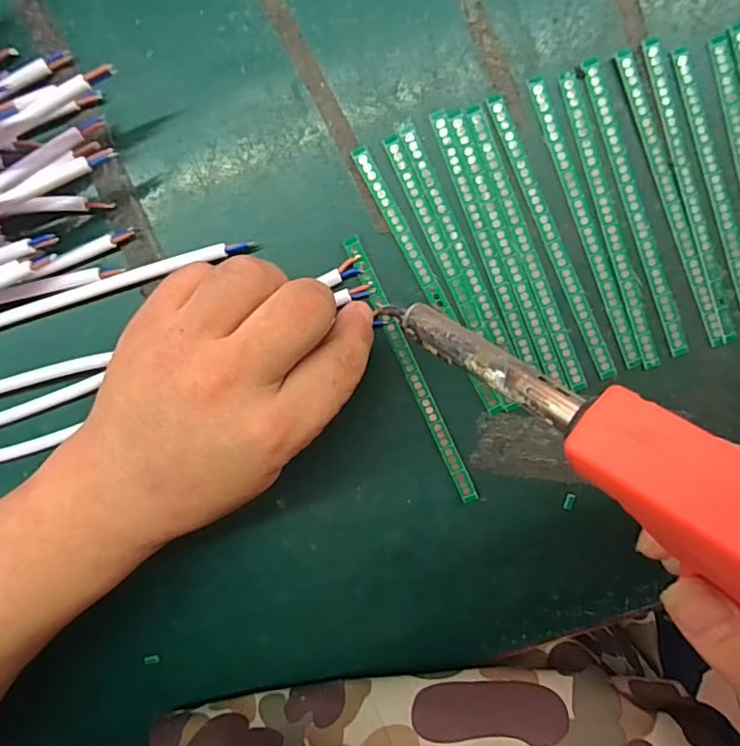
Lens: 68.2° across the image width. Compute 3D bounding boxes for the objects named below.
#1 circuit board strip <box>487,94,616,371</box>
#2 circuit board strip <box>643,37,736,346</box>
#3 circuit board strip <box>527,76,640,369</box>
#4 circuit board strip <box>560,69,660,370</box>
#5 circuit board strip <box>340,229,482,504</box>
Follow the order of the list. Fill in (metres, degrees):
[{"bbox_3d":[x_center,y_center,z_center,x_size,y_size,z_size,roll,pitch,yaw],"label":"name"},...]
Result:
[{"bbox_3d":[0.082,-0.059,0.244,0.009,0.004,0.132,-24,96,5],"label":"circuit board strip"},{"bbox_3d":[0.141,-0.077,0.240,0.008,0.004,0.134,-19,96,4],"label":"circuit board strip"},{"bbox_3d":[0.096,-0.065,0.242,0.010,0.004,0.132,-21,96,4],"label":"circuit board strip"},{"bbox_3d":[0.107,-0.066,0.242,0.008,0.004,0.133,-19,96,4],"label":"circuit board strip"},{"bbox_3d":[0.020,0.000,0.255,0.008,0.004,0.134,-25,96,5],"label":"circuit board strip"}]

